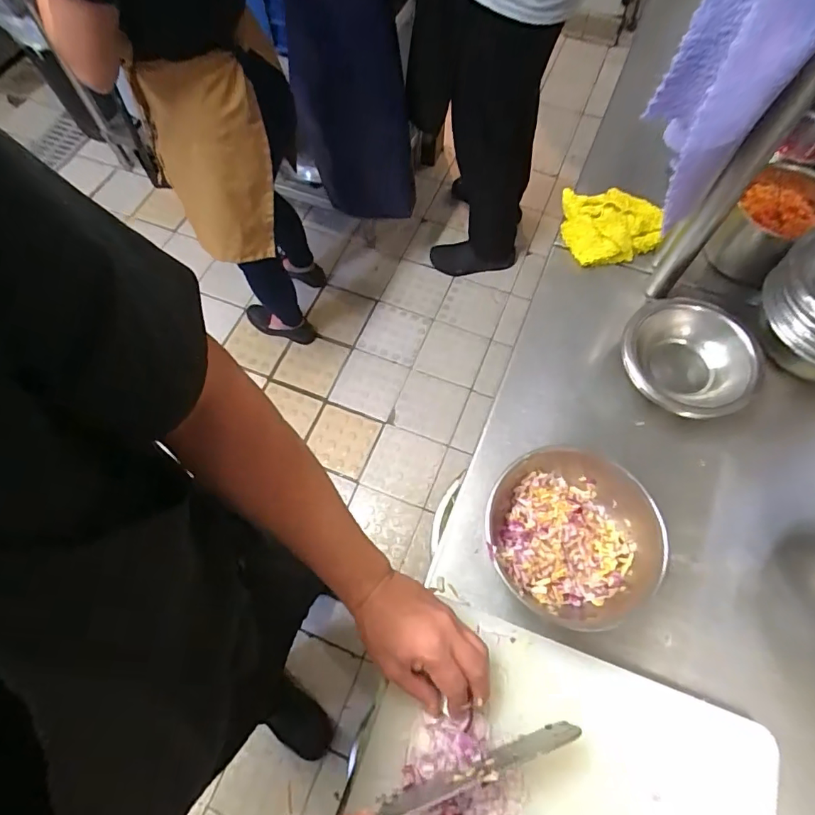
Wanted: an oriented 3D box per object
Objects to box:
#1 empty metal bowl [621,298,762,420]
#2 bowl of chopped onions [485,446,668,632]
[{"bbox_3d":[0.331,-0.056,0.595,0.153,0.074,0.141,42,72,18],"label":"empty metal bowl"},{"bbox_3d":[0.173,0.137,0.516,0.176,0.074,0.169,0,65,0],"label":"bowl of chopped onions"}]

